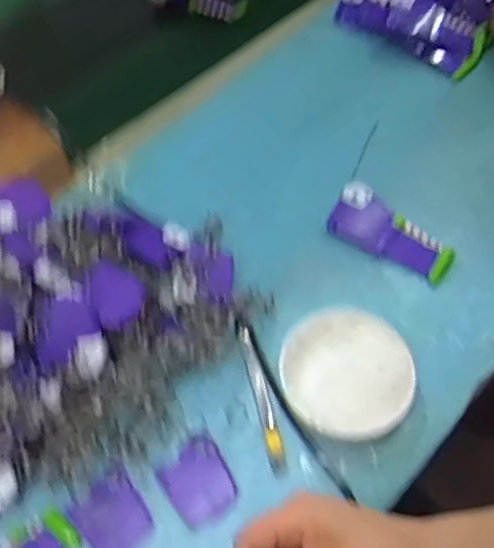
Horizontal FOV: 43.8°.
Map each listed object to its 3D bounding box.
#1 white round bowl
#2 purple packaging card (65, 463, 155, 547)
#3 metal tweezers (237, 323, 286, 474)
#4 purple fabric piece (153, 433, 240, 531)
[{"bbox_3d":[0.079,0.076,0.504,0.101,0.032,0.120,-11,58,-7],"label":"white round bowl"},{"bbox_3d":[-0.100,0.180,0.457,0.048,0.004,0.057,-37,65,-21],"label":"purple packaging card"},{"bbox_3d":[0.011,0.097,0.503,0.014,0.011,0.127,-12,58,-7],"label":"metal tweezers"},{"bbox_3d":[-0.036,0.161,0.474,0.050,0.004,0.056,-33,63,-18],"label":"purple fabric piece"}]

